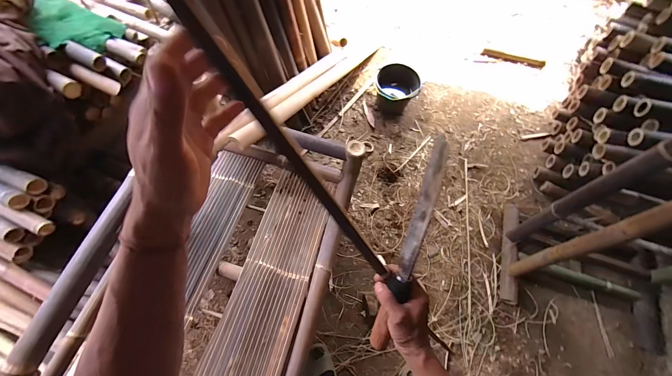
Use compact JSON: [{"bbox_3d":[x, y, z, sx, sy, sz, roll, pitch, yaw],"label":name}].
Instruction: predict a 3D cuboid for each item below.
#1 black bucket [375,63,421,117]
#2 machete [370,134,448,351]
[{"bbox_3d":[0.371,-0.600,1.792,0.252,0.201,0.234,1,65,-3],"label":"black bucket"},{"bbox_3d":[0.105,0.096,0.418,0.023,0.027,0.337,15,106,5],"label":"machete"}]

